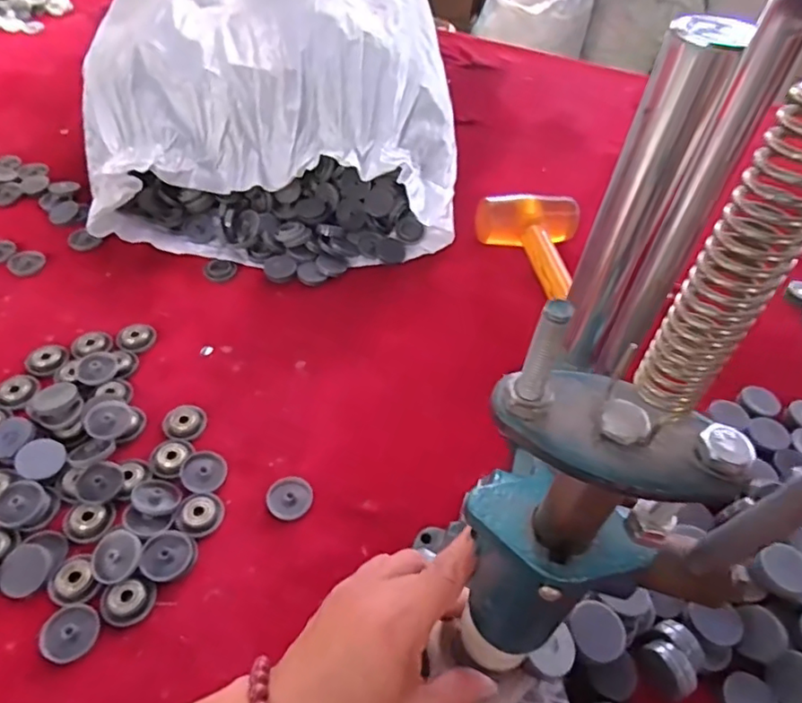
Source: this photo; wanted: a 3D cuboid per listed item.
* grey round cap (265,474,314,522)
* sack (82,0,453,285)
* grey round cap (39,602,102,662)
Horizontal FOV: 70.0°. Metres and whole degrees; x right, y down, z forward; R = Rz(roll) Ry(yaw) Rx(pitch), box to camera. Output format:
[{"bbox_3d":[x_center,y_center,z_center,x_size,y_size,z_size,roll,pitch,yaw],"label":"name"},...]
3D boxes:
[{"bbox_3d":[-0.084,0.110,0.434,0.033,0.006,0.034,1,48,-2],"label":"grey round cap"},{"bbox_3d":[-0.150,-0.390,0.735,0.410,0.202,0.648,0,48,-3],"label":"sack"},{"bbox_3d":[-0.210,0.178,0.362,0.034,0.004,0.033,1,48,-2],"label":"grey round cap"}]

